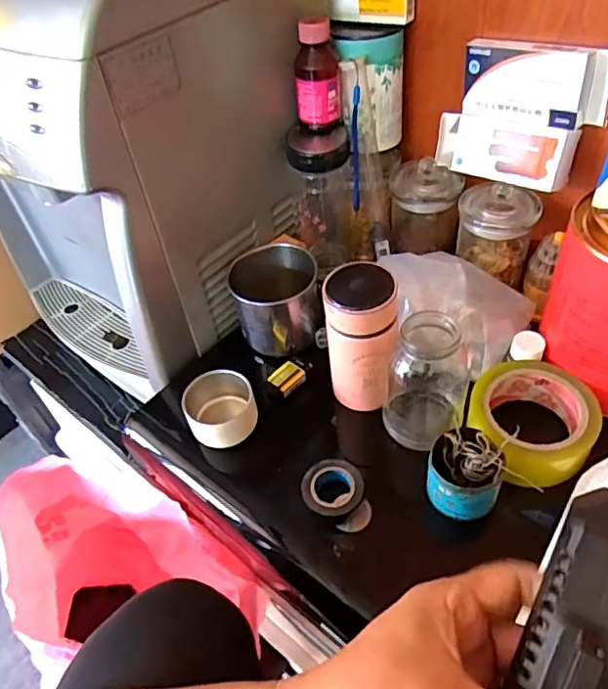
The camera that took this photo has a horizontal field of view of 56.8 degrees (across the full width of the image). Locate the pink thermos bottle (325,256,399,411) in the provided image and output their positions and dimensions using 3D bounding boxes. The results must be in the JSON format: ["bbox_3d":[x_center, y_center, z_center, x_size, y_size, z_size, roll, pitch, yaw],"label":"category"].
[{"bbox_3d":[0.052,-0.004,0.514,0.062,0.136,0.061,-1,47,7],"label":"pink thermos bottle"}]

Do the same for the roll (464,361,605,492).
[{"bbox_3d":[0.198,0.072,0.495,0.105,0.047,0.118,14,50,20],"label":"roll"}]

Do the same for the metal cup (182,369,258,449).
[{"bbox_3d":[-0.079,0.066,0.547,0.065,0.056,0.065,-23,48,-14],"label":"metal cup"}]

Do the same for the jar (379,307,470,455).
[{"bbox_3d":[0.107,0.034,0.492,0.067,0.122,0.060,-24,49,-15],"label":"jar"}]

